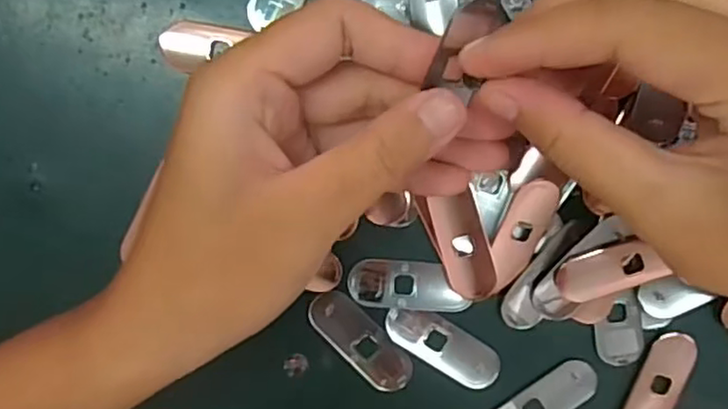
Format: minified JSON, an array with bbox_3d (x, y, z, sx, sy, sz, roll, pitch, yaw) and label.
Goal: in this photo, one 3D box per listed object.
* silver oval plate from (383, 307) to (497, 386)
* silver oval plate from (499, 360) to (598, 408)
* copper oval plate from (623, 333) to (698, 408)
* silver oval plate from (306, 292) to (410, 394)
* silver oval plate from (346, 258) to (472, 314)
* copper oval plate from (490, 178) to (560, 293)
[{"bbox_3d":[0.032,0.056,0.262,0.049,0.004,0.017,32,97,-4],"label":"silver oval plate"},{"bbox_3d":[0.072,0.082,0.267,0.049,0.004,0.018,-38,96,5],"label":"silver oval plate"},{"bbox_3d":[0.118,0.076,0.266,0.018,0.004,0.049,23,97,-3],"label":"copper oval plate"},{"bbox_3d":[-0.001,0.055,0.262,0.019,0.004,0.049,-45,95,6],"label":"silver oval plate"},{"bbox_3d":[0.018,0.033,0.260,0.046,0.004,0.020,2,98,0],"label":"silver oval plate"},{"bbox_3d":[0.060,0.011,0.254,0.017,0.004,0.045,22,100,-12],"label":"copper oval plate"}]

